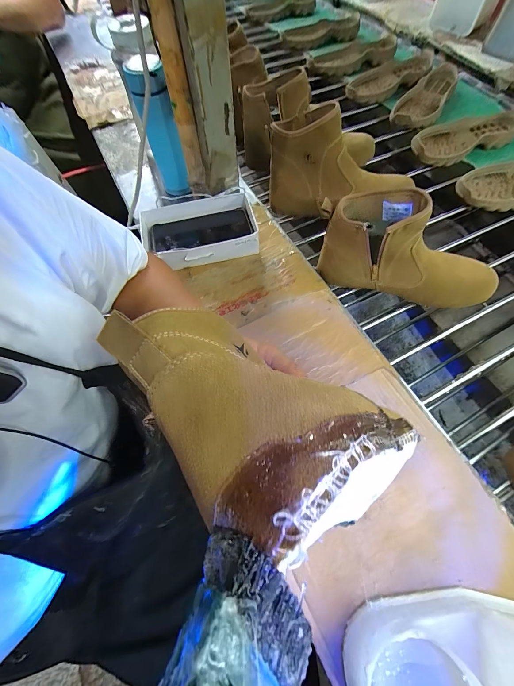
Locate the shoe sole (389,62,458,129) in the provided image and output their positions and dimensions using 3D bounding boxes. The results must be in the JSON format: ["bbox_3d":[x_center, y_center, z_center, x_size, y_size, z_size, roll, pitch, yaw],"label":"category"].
[{"bbox_3d":[0.467,-0.669,0.761,0.104,0.036,0.298,36,70,12],"label":"shoe sole"}]

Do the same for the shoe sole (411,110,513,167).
[{"bbox_3d":[0.490,-0.492,0.673,0.282,0.040,0.118,-17,69,-10],"label":"shoe sole"}]

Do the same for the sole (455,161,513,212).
[{"bbox_3d":[0.562,-0.352,0.605,0.292,0.039,0.114,-19,69,-10],"label":"sole"}]

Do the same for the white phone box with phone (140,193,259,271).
[{"bbox_3d":[-0.095,-0.187,0.496,0.193,0.053,0.112,-14,63,-4],"label":"white phone box with phone"}]

